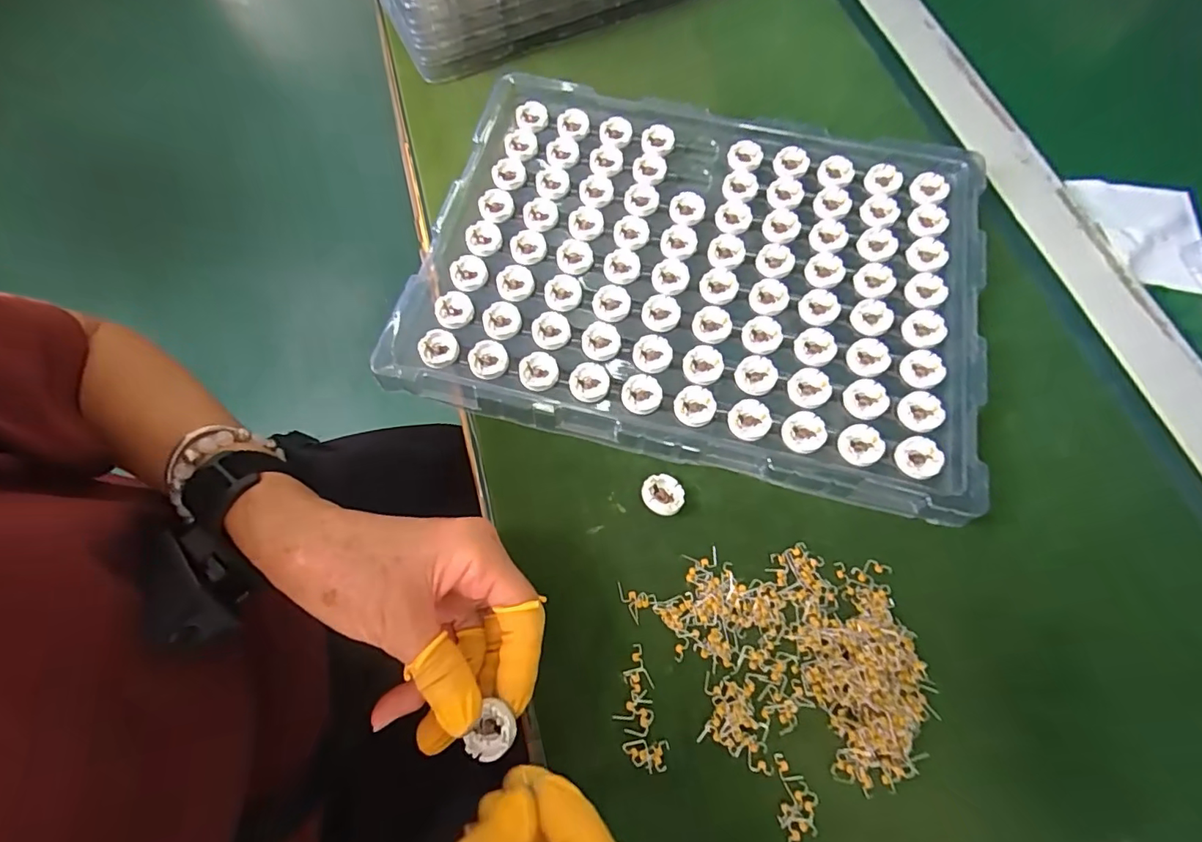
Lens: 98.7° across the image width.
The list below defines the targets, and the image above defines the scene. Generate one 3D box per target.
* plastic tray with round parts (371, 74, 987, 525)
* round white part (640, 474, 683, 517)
[{"bbox_3d":[0.062,-0.097,0.331,0.338,0.019,0.248,14,69,4],"label":"plastic tray with round parts"},{"bbox_3d":[0.034,0.041,0.284,0.022,0.013,0.022,0,69,-1],"label":"round white part"}]

